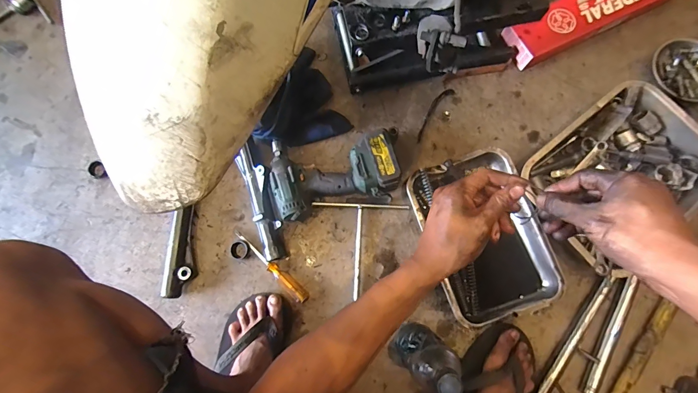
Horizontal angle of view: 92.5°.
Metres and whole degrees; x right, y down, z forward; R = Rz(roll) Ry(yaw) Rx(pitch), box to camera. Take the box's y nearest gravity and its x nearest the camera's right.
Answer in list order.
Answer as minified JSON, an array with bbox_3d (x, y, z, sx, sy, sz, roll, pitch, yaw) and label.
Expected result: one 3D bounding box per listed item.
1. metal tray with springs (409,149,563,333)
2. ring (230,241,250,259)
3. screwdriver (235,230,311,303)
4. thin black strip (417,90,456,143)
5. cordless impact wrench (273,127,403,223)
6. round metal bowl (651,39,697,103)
[{"bbox_3d":[0.251,0.070,0.635,0.217,0.051,0.300,-19,78,-4],"label":"metal tray with springs"},{"bbox_3d":[-0.209,0.104,0.649,0.035,0.018,0.033,0,77,0],"label":"ring"},{"bbox_3d":[-0.153,0.134,0.639,0.188,0.025,0.025,40,81,9],"label":"screwdriver"},{"bbox_3d":[0.179,-0.177,0.712,0.026,0.004,0.142,33,80,7],"label":"thin black strip"},{"bbox_3d":[-0.026,-0.042,0.647,0.249,0.076,0.157,-7,77,-1],"label":"cordless impact wrench"},{"bbox_3d":[0.724,-0.270,0.724,0.142,0.042,0.143,-1,77,0],"label":"round metal bowl"}]

